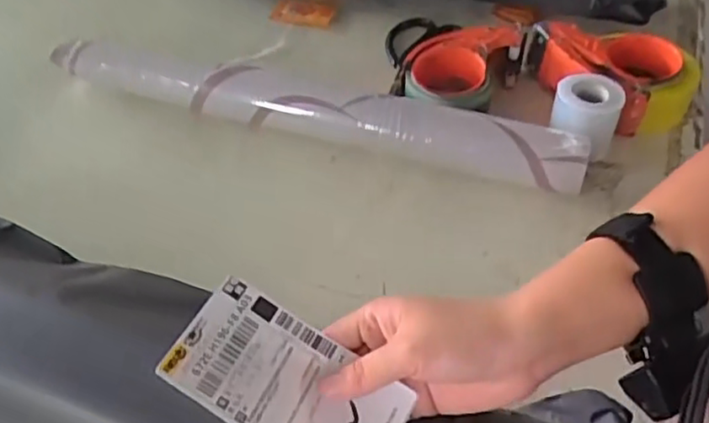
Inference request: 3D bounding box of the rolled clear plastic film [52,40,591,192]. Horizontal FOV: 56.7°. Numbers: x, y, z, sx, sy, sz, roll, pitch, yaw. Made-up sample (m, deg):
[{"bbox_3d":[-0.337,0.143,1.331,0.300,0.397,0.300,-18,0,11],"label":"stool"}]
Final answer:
[{"bbox_3d":[-0.052,-0.115,0.702,0.584,0.051,0.057,13,48,13],"label":"rolled clear plastic film"}]

